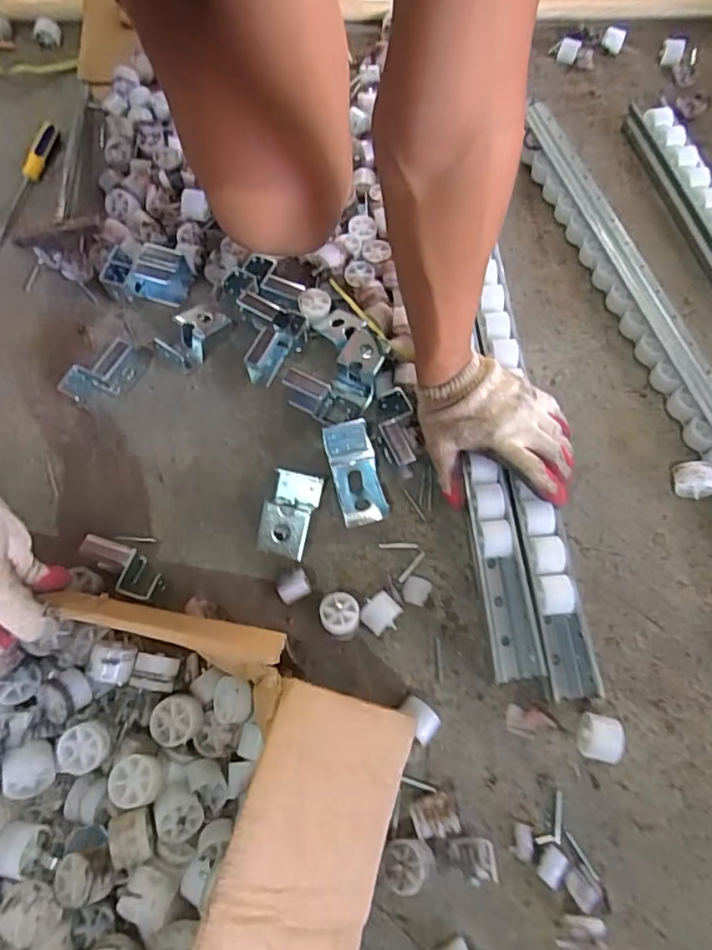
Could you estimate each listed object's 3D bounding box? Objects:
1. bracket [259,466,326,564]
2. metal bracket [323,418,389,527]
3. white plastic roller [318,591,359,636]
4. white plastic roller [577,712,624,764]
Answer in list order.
[{"bbox_3d":[-0.064,0.038,0.527,0.048,0.039,0.085,13,70,6],"label":"bracket"},{"bbox_3d":[-0.001,-0.002,0.545,0.046,0.022,0.103,-14,87,-4],"label":"metal bracket"},{"bbox_3d":[-0.015,0.128,0.496,0.035,0.030,0.037,0,69,1],"label":"white plastic roller"},{"bbox_3d":[0.204,0.221,0.455,0.027,0.035,0.034,20,70,8],"label":"white plastic roller"}]

